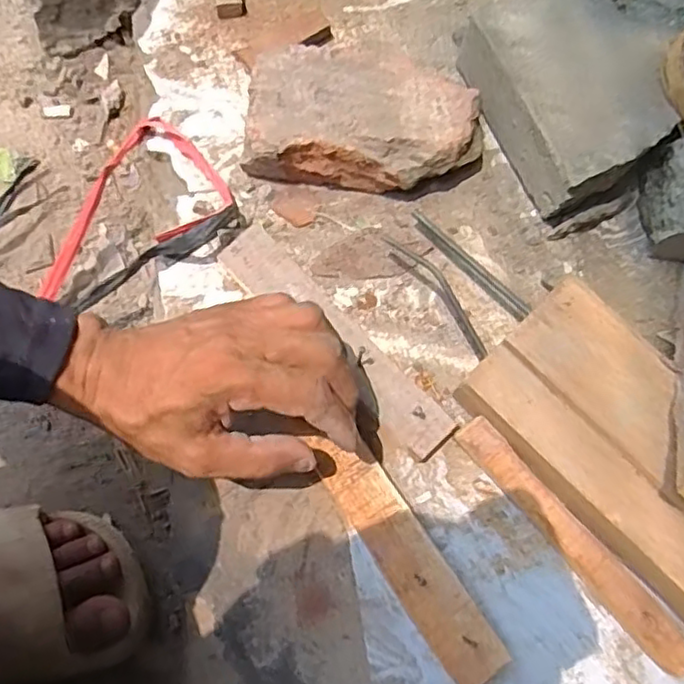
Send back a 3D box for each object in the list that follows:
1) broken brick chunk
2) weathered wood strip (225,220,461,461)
[{"bbox_3d":[0.014,-0.158,0.479,0.154,0.047,0.085,8,75,0],"label":"broken brick chunk"},{"bbox_3d":[-0.005,0.000,0.454,0.035,0.022,0.196,-43,80,-12],"label":"weathered wood strip"}]

